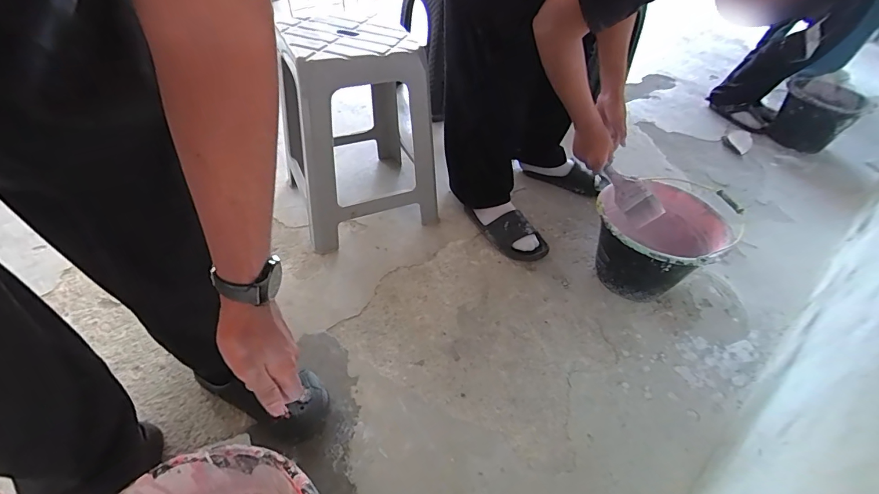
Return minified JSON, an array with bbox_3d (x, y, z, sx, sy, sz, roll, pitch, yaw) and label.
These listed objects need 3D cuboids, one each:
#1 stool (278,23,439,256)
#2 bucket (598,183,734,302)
[{"bbox_3d":[-0.222,-0.300,1.046,0.342,0.462,0.393,-18,51,-20],"label":"stool"},{"bbox_3d":[0.517,-0.007,1.013,0.303,0.210,0.270,-20,52,-22],"label":"bucket"}]

